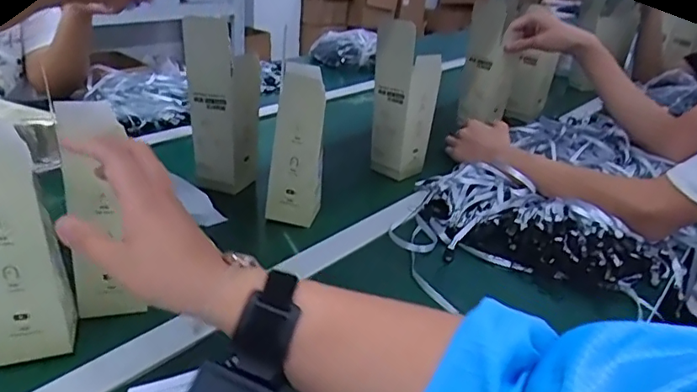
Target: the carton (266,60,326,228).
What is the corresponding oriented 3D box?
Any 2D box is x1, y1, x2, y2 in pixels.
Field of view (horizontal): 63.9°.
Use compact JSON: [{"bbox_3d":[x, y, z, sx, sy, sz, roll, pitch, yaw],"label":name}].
[{"bbox_3d":[-0.063,-0.061,0.694,0.065,0.194,0.040,2,25,-6],"label":"carton"}]

